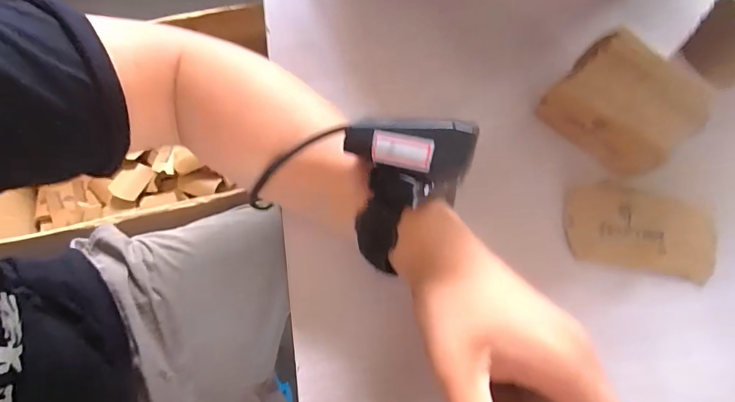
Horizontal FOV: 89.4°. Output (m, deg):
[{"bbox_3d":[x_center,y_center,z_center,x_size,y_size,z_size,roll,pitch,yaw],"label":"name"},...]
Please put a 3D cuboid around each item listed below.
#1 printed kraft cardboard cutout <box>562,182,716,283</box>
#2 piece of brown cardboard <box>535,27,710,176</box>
[{"bbox_3d":[0.207,0.022,0.282,0.107,0.006,0.064,11,71,4],"label":"printed kraft cardboard cutout"},{"bbox_3d":[0.188,-0.068,0.283,0.094,0.064,0.069,39,75,13],"label":"piece of brown cardboard"}]

